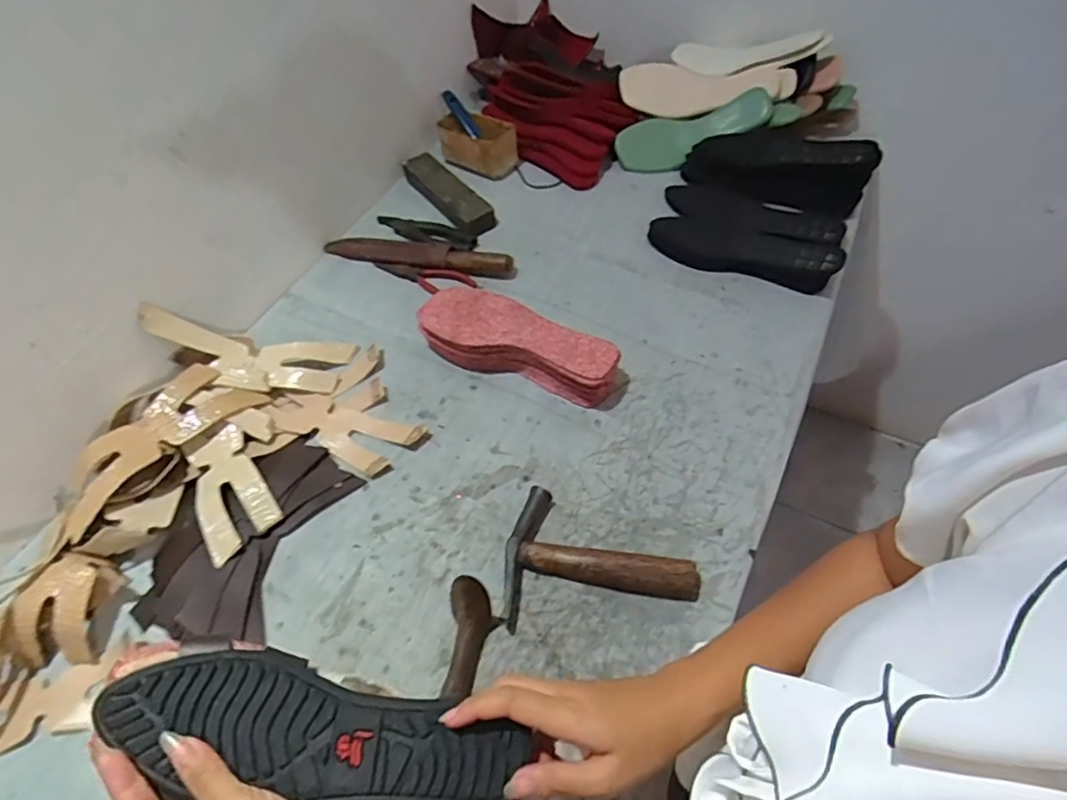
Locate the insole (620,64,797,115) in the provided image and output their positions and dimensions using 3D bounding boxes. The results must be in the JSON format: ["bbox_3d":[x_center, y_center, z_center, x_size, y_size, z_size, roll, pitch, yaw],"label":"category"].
[{"bbox_3d":[0.264,-0.475,0.933,0.260,0.086,0.052,2,54,5],"label":"insole"}]

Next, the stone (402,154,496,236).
[{"bbox_3d":[-0.126,-0.314,0.904,0.056,0.025,0.190,-33,59,-19],"label":"stone"}]

